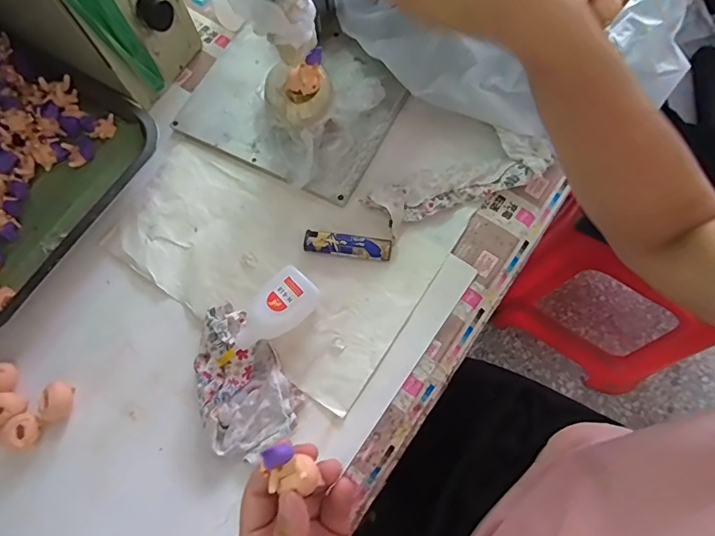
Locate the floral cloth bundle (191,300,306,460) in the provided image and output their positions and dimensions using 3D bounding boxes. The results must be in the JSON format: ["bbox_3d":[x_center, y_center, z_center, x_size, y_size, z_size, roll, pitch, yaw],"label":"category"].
[{"bbox_3d":[-0.102,0.095,0.400,0.075,0.024,0.122,-34,73,-7],"label":"floral cloth bundle"}]

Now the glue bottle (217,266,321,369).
[{"bbox_3d":[-0.078,0.048,0.410,0.044,0.028,0.100,41,79,14],"label":"glue bottle"}]

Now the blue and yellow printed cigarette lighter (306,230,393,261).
[{"bbox_3d":[-0.009,-0.021,0.438,0.079,0.010,0.022,7,73,6],"label":"blue and yellow printed cigarette lighter"}]

